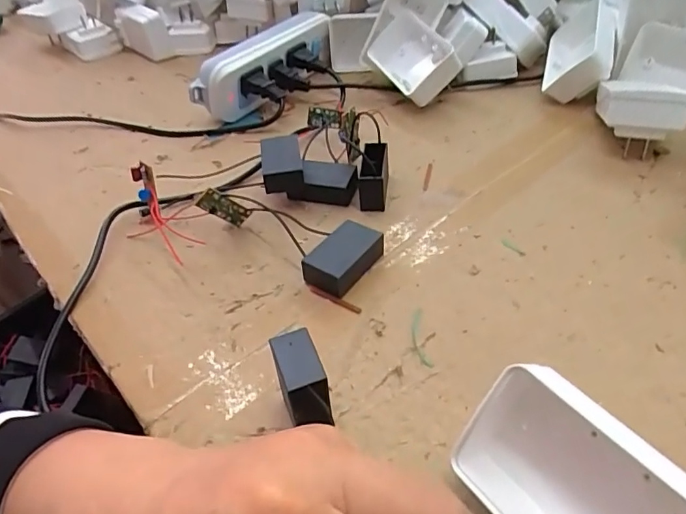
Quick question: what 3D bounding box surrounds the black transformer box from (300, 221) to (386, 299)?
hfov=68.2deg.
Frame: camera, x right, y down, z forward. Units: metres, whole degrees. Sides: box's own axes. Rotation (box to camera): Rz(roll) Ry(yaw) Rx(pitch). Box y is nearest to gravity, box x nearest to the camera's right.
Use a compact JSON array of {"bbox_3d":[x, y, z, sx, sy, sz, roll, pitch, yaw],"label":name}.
[{"bbox_3d":[0.000,0.000,0.313,0.029,0.022,0.048,24,50,30],"label":"black transformer box"}]

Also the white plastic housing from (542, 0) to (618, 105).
[{"bbox_3d":[0.216,-0.185,0.458,0.031,0.061,0.095,31,55,-12],"label":"white plastic housing"}]

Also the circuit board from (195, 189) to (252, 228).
[{"bbox_3d":[-0.079,-0.032,0.341,0.017,0.042,0.004,-38,57,18],"label":"circuit board"}]

